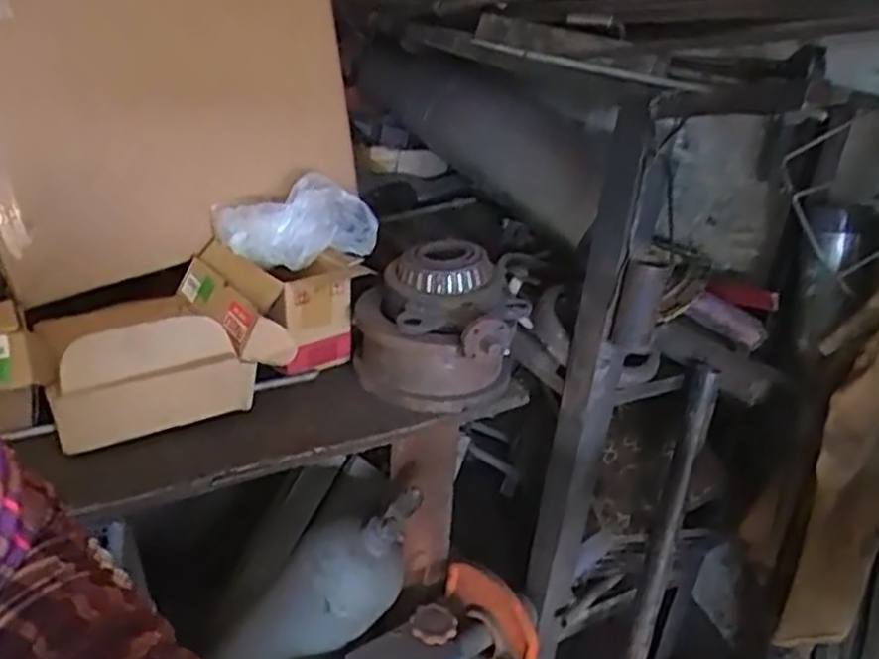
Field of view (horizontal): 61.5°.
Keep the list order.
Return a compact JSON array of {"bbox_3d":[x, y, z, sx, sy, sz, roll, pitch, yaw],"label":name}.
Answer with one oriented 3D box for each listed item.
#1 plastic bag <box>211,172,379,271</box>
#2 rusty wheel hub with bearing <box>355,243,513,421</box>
[{"bbox_3d":[-0.205,-0.154,1.062,0.230,0.100,0.094,-2,28,-14],"label":"plastic bag"},{"bbox_3d":[-0.015,-0.001,0.990,0.188,0.189,0.172,4,27,-2],"label":"rusty wheel hub with bearing"}]

